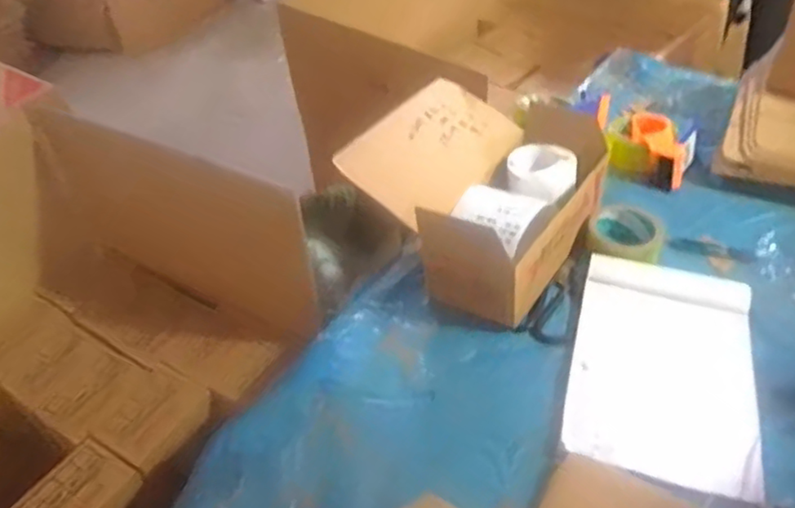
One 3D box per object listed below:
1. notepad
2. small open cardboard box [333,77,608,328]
[{"bbox_3d":[0.296,0.122,0.702,0.183,0.018,0.280,11,50,15],"label":"notepad"},{"bbox_3d":[0.104,-0.090,0.835,0.267,0.137,0.282,24,50,30],"label":"small open cardboard box"}]

